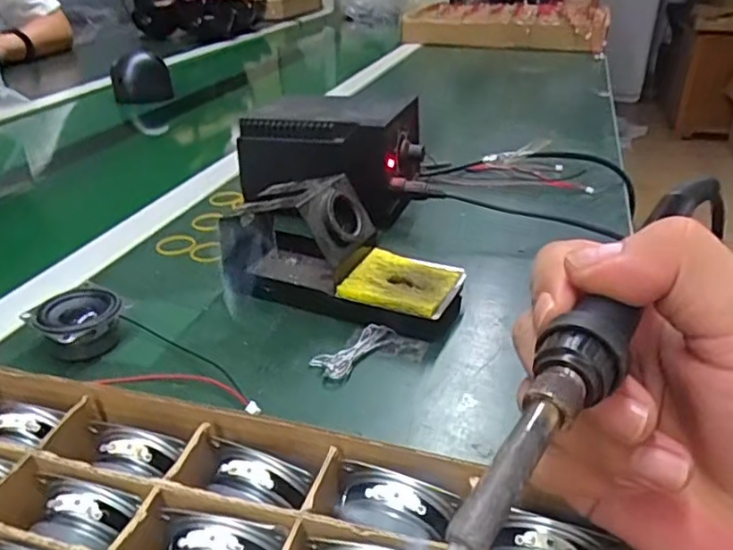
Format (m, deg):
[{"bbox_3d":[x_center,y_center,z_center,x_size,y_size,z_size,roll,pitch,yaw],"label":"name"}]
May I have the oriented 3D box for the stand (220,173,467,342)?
[{"bbox_3d":[-0.018,-0.019,0.427,0.164,0.078,0.075,12,32,22],"label":"stand"}]

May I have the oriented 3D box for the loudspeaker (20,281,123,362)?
[{"bbox_3d":[-0.179,0.030,0.385,0.047,0.026,0.049,-1,29,0],"label":"loudspeaker"}]

